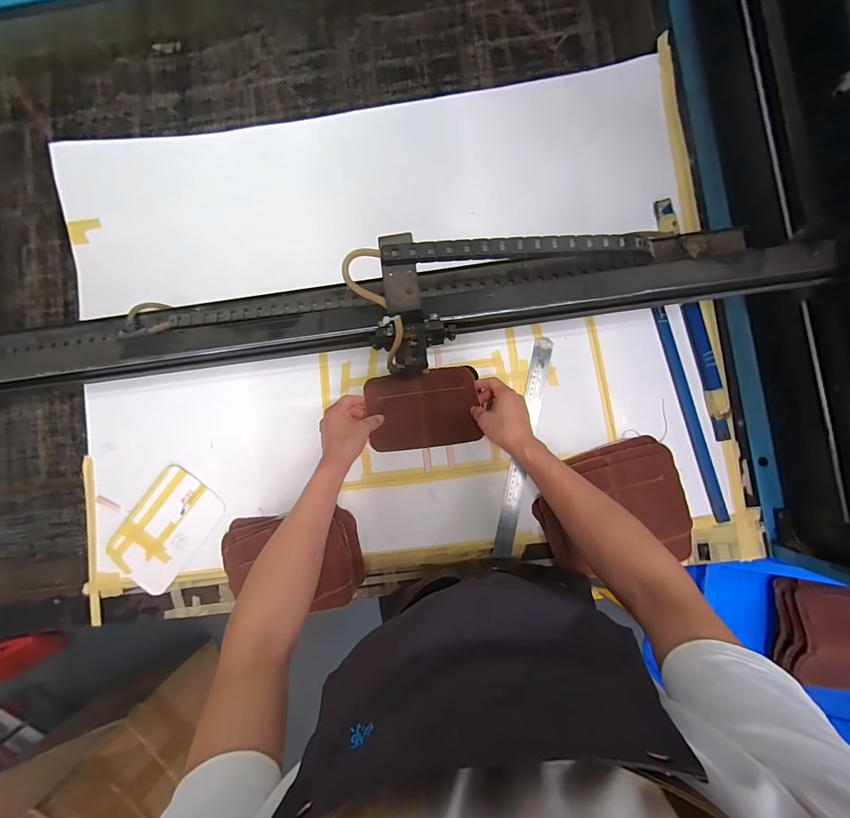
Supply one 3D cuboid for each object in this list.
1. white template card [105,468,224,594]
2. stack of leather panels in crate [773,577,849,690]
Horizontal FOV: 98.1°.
[{"bbox_3d":[-0.454,0.209,0.645,0.133,0.006,0.200,36,87,2],"label":"white template card"},{"bbox_3d":[0.850,0.467,0.765,0.187,0.061,0.210,7,88,6],"label":"stack of leather panels in crate"}]

